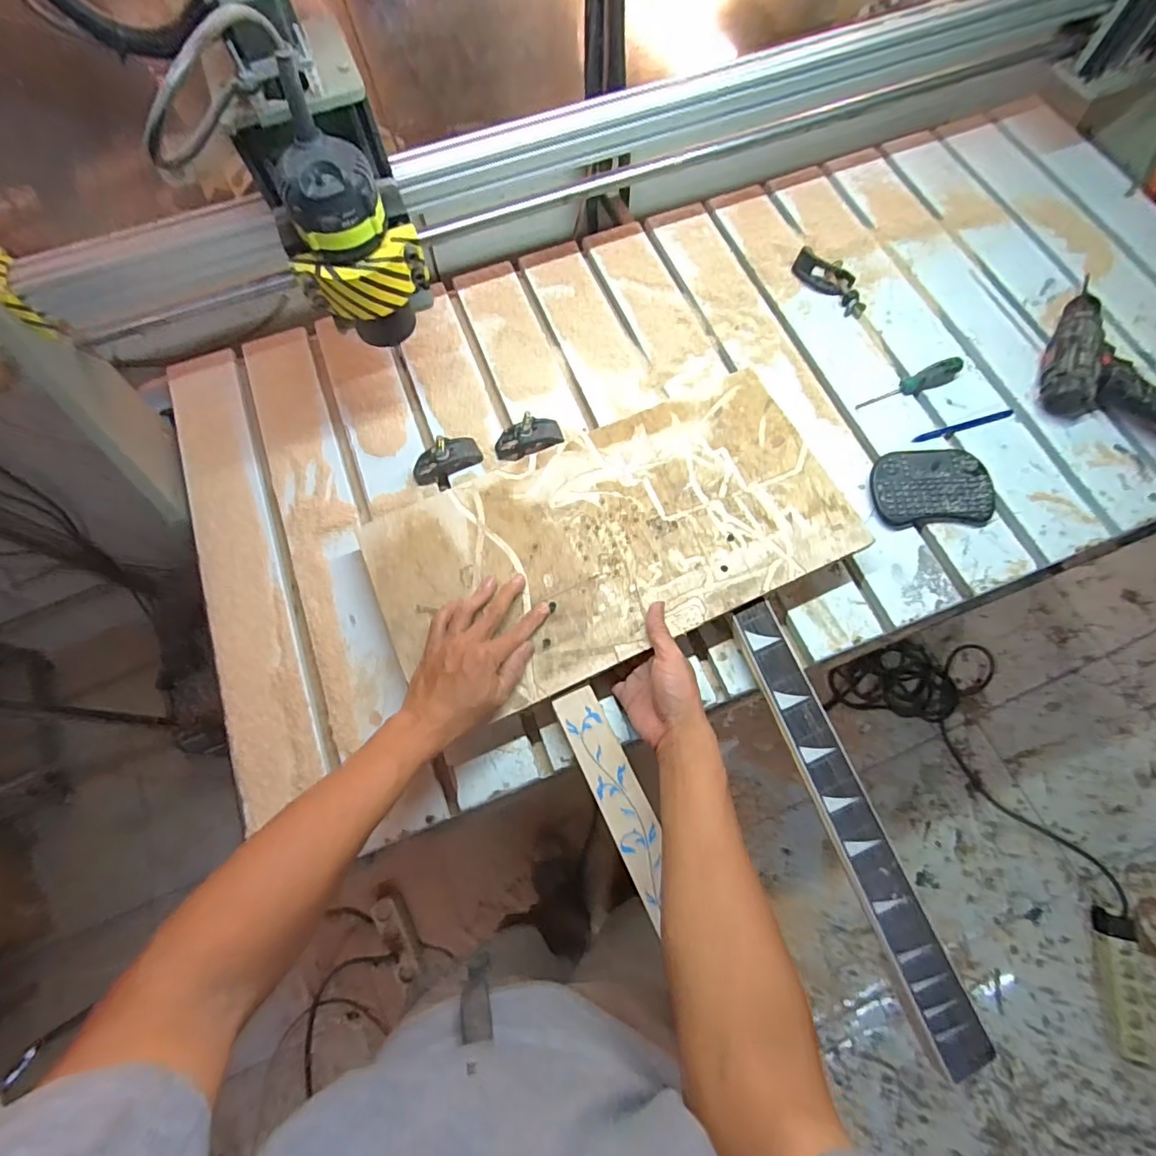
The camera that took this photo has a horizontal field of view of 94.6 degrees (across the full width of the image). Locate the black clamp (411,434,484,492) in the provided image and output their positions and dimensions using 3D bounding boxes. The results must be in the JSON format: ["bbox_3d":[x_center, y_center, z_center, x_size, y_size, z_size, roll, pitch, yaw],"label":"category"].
[{"bbox_3d":[-0.164,-0.146,0.662,0.089,0.046,0.039,-22,73,-5],"label":"black clamp"}]

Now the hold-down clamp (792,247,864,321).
[{"bbox_3d":[0.361,-0.420,0.753,0.044,0.027,0.121,-43,76,-11],"label":"hold-down clamp"}]

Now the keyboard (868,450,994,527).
[{"bbox_3d":[0.429,-0.110,0.652,0.140,0.021,0.096,-3,72,1],"label":"keyboard"}]

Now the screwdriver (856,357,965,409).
[{"bbox_3d":[0.438,-0.256,0.700,0.145,0.026,0.025,-20,73,-5],"label":"screwdriver"}]

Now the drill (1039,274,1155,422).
[{"bbox_3d":[0.705,-0.256,0.664,0.211,0.077,0.176,29,76,10],"label":"drill"}]

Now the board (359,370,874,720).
[{"bbox_3d":[0.038,-0.047,0.589,0.499,0.007,0.256,-24,73,-6],"label":"board"}]

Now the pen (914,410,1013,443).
[{"bbox_3d":[0.496,-0.196,0.687,0.137,0.006,0.010,-16,73,-3],"label":"pen"}]

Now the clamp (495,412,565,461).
[{"bbox_3d":[-0.063,-0.179,0.673,0.086,0.050,0.030,-19,73,-4],"label":"clamp"}]

